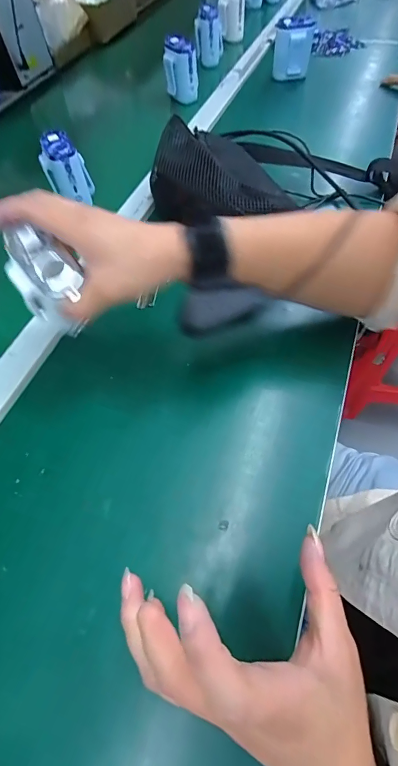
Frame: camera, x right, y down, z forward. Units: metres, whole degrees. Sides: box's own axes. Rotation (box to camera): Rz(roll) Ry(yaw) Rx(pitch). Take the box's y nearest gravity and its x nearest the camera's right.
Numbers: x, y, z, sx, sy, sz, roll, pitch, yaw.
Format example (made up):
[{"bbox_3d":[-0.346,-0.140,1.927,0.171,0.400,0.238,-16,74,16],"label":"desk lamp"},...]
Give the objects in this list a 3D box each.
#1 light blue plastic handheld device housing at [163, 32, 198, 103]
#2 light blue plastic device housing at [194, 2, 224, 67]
[{"bbox_3d":[-0.033,-0.581,0.671,0.059,0.095,0.039,-3,58,2],"label":"light blue plastic handheld device housing"},{"bbox_3d":[0.022,-0.725,0.761,0.059,0.093,0.056,1,58,4],"label":"light blue plastic device housing"}]

